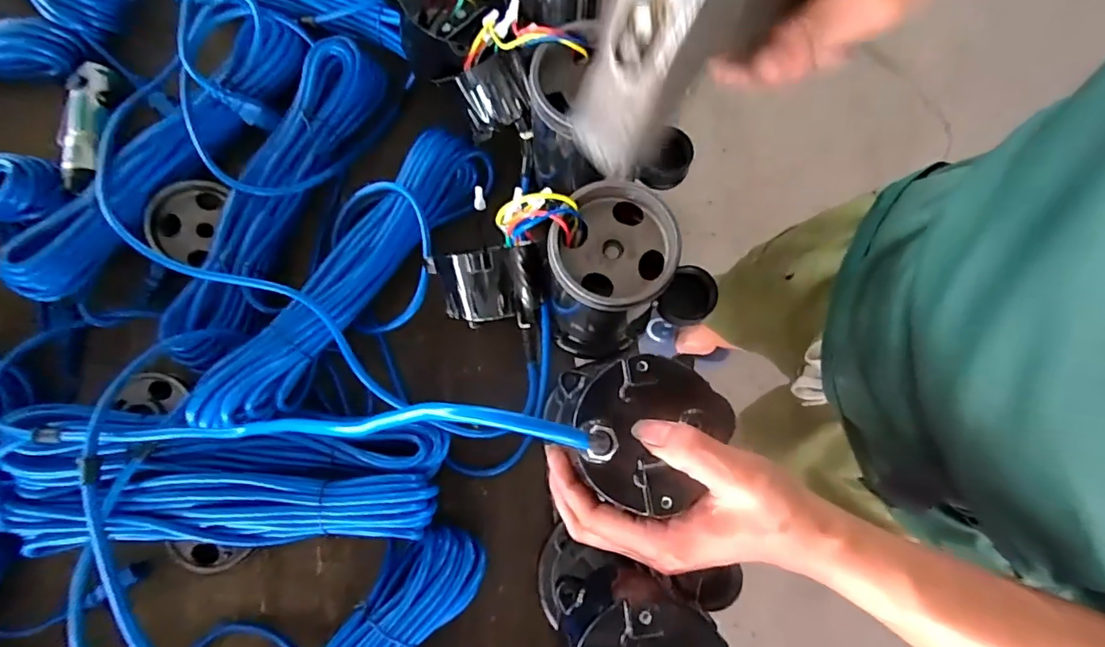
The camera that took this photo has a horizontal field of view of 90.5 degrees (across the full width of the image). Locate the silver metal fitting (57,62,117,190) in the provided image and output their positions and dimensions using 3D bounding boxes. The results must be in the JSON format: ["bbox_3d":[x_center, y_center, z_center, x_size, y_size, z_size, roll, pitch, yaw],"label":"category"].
[{"bbox_3d":[-0.469,-0.197,0.552,0.037,0.026,0.137,-5,79,-2],"label":"silver metal fitting"}]

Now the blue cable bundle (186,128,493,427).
[{"bbox_3d":[-0.182,-0.044,0.502,0.099,0.073,0.343,34,80,5],"label":"blue cable bundle"}]

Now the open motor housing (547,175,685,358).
[{"bbox_3d":[0.040,-0.028,0.447,0.088,0.159,0.089,0,79,-1],"label":"open motor housing"}]

